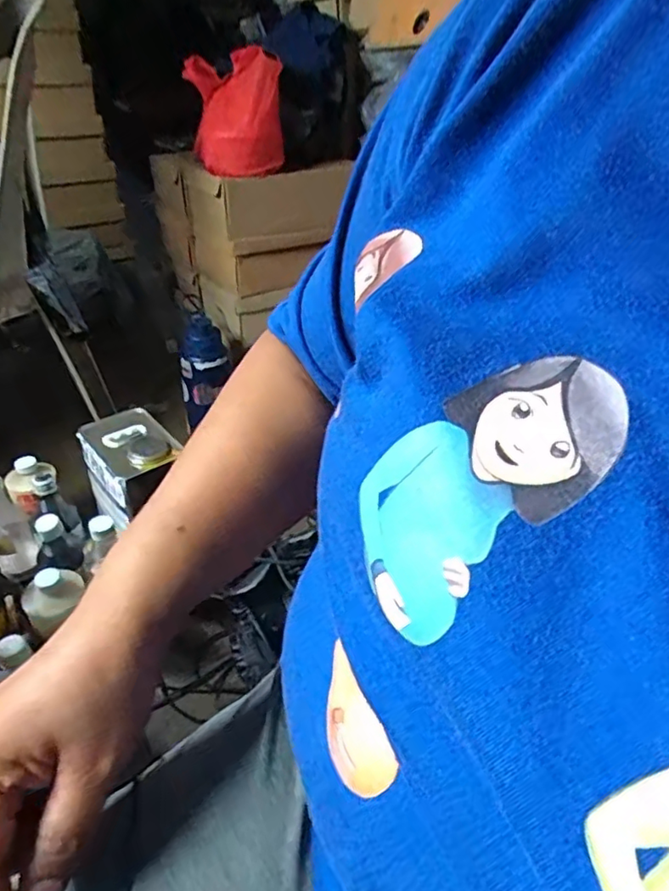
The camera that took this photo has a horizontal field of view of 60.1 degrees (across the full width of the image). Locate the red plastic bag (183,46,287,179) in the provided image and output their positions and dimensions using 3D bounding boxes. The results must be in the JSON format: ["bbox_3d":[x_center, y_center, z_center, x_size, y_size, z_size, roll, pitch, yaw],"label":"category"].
[{"bbox_3d":[-0.165,-0.562,0.982,0.152,0.174,0.125,-3,38,-9],"label":"red plastic bag"}]

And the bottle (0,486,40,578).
[{"bbox_3d":[-0.499,0.122,0.876,0.064,0.155,0.067,-26,46,-34],"label":"bottle"}]

